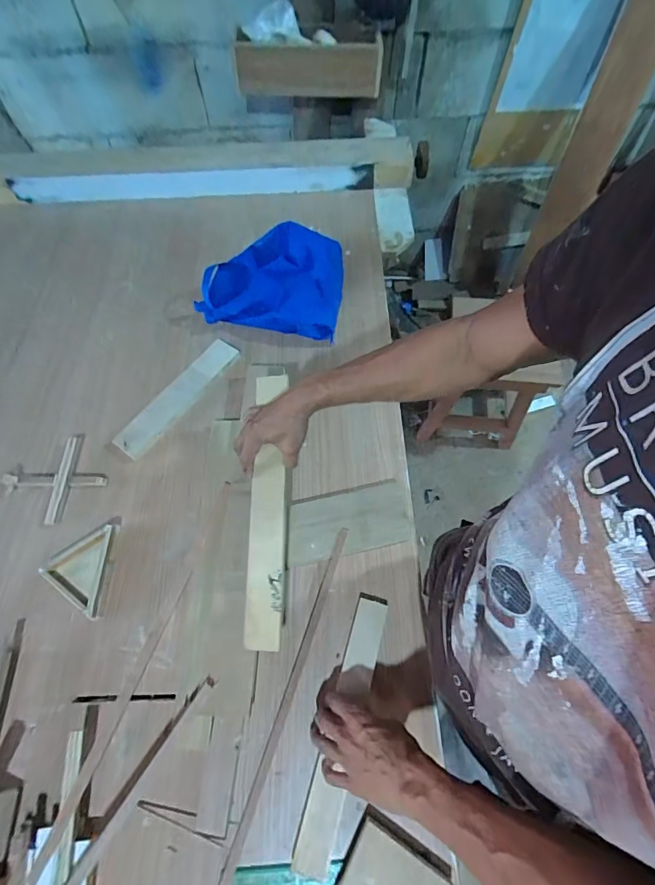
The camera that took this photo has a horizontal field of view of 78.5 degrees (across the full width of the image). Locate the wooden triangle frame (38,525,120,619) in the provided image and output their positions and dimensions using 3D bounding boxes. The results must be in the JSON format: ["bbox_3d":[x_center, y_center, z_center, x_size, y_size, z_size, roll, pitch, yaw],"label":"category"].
[{"bbox_3d":[-0.391,0.201,0.630,0.093,0.031,0.133,-1,63,-1],"label":"wooden triangle frame"}]

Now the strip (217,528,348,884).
[{"bbox_3d":[-0.054,0.349,0.560,0.013,0.019,0.478,18,65,9],"label":"strip"}]

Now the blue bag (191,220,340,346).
[{"bbox_3d":[-0.114,-0.352,0.863,0.297,0.118,0.213,9,64,5],"label":"blue bag"}]

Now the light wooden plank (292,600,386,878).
[{"bbox_3d":[0.024,0.373,0.541,0.046,0.024,0.322,15,64,8],"label":"light wooden plank"}]

